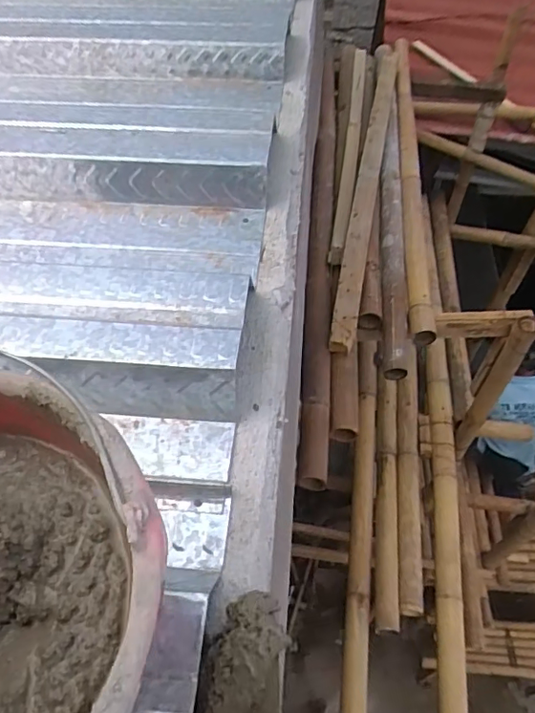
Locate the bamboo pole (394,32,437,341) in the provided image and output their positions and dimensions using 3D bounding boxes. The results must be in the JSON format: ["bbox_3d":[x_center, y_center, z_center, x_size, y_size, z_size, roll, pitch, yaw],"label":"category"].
[{"bbox_3d":[0.423,-0.584,1.591,0.069,0.085,1.308,4,54,4],"label":"bamboo pole"}]

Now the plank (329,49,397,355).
[{"bbox_3d":[0.288,-0.542,1.523,0.062,0.054,1.294,9,54,8],"label":"plank"}]

